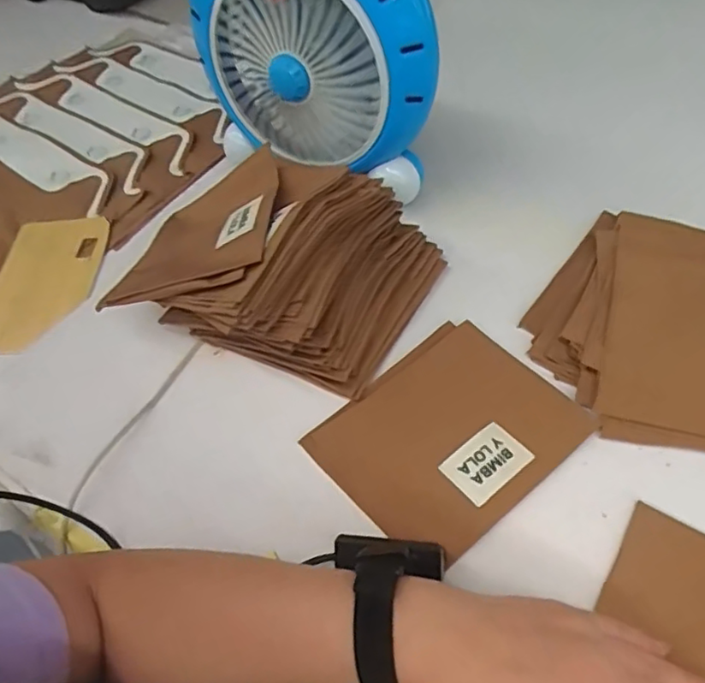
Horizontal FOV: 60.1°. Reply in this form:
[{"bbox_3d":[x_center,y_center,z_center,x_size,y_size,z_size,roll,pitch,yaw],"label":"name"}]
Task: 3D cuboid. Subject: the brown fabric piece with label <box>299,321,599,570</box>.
[{"bbox_3d":[0.074,0.069,0.469,0.177,0.005,0.145,-36,58,-20],"label":"brown fabric piece with label"}]

